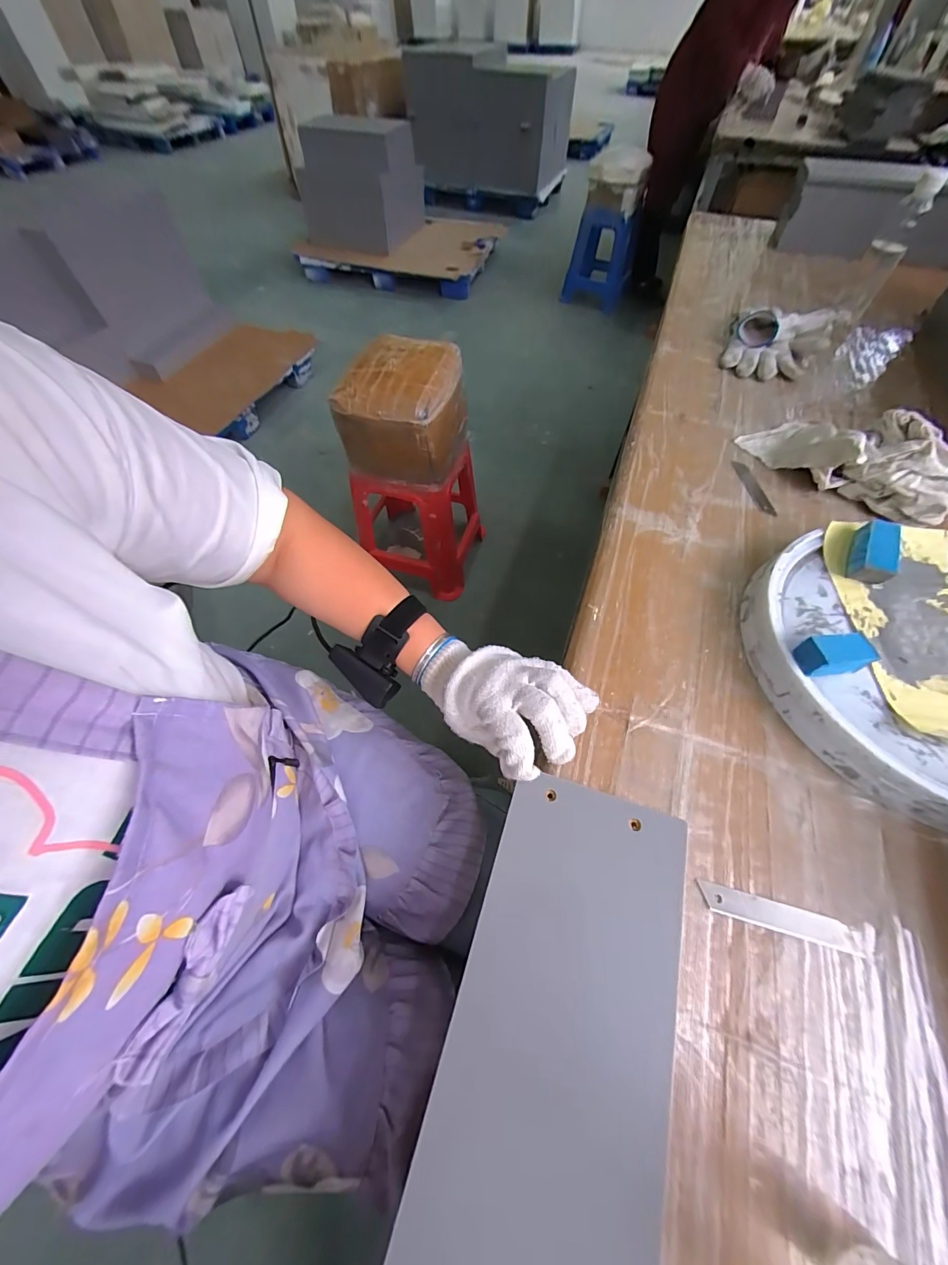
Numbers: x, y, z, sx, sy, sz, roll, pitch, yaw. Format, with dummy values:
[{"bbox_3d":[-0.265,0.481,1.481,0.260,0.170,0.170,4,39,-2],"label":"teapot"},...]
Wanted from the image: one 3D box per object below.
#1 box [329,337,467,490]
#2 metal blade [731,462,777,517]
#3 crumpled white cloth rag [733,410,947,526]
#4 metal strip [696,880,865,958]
[{"bbox_3d":[-0.171,-0.554,1.040,0.267,0.225,0.272,10,59,7],"label":"box"},{"bbox_3d":[0.354,-0.182,0.518,0.019,0.004,0.101,-5,57,-1],"label":"metal blade"},{"bbox_3d":[0.461,-0.219,0.497,0.104,0.068,0.229,-27,62,-15],"label":"crumpled white cloth rag"},{"bbox_3d":[0.210,0.196,0.283,0.097,0.004,0.019,13,59,8],"label":"metal strip"}]

